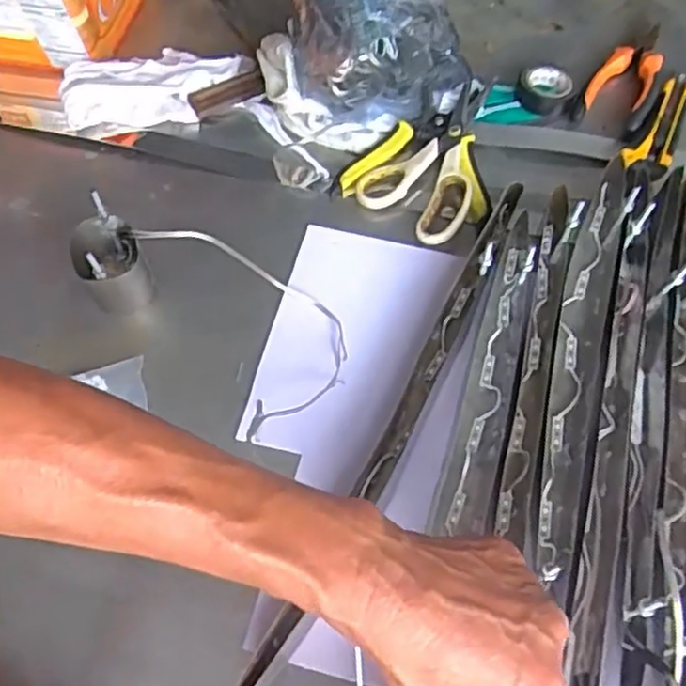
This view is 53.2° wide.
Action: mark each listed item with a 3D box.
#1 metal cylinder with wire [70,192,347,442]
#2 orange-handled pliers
[{"bbox_3d":[-0.104,-0.039,0.524,0.229,0.073,0.112,37,66,18],"label":"metal cylinder with wire"},{"bbox_3d":[0.263,-0.245,0.637,0.058,0.019,0.118,26,67,15],"label":"orange-handled pliers"}]

